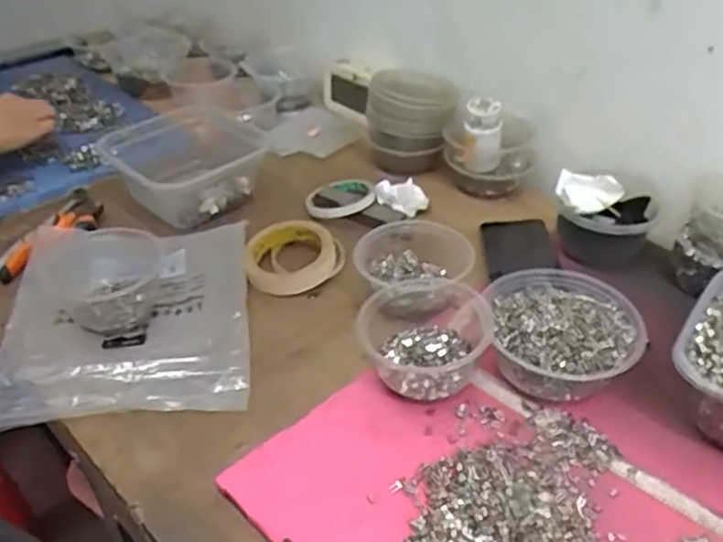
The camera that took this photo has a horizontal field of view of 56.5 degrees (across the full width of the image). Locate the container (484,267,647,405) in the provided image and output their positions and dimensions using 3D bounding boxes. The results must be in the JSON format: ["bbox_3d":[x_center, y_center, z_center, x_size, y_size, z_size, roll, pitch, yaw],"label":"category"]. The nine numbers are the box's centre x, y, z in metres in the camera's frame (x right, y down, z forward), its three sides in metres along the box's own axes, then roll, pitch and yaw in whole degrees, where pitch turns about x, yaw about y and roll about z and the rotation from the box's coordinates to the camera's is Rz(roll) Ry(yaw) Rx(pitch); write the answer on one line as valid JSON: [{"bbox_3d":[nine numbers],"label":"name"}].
[{"bbox_3d":[0.175,0.054,0.597,0.122,0.057,0.134,-2,39,2],"label":"container"}]

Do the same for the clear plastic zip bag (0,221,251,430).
[{"bbox_3d":[-0.238,0.040,0.675,0.242,0.038,0.255,-7,39,-4],"label":"clear plastic zip bag"}]

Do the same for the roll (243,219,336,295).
[{"bbox_3d":[-0.077,-0.018,0.736,0.096,0.035,0.096,-2,39,2],"label":"roll"}]

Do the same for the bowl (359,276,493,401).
[{"bbox_3d":[0.059,0.051,0.610,0.111,0.058,0.136,2,39,8],"label":"bowl"}]

